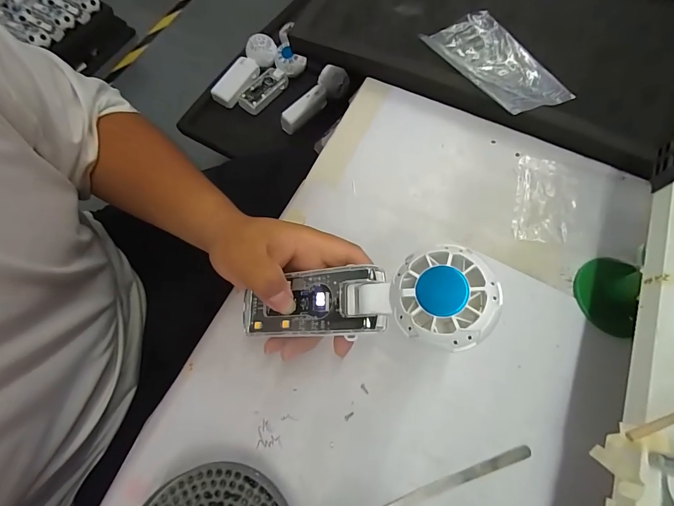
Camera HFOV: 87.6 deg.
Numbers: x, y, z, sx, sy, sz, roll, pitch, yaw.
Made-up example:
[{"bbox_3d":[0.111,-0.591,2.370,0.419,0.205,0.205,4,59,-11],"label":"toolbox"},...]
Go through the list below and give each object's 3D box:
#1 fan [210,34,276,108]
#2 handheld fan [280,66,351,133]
[{"bbox_3d":[-0.183,-0.365,0.700,0.062,0.036,0.169,31,72,10],"label":"fan"},{"bbox_3d":[-0.049,-0.300,0.681,0.171,0.056,0.049,-41,75,-14],"label":"handheld fan"}]

